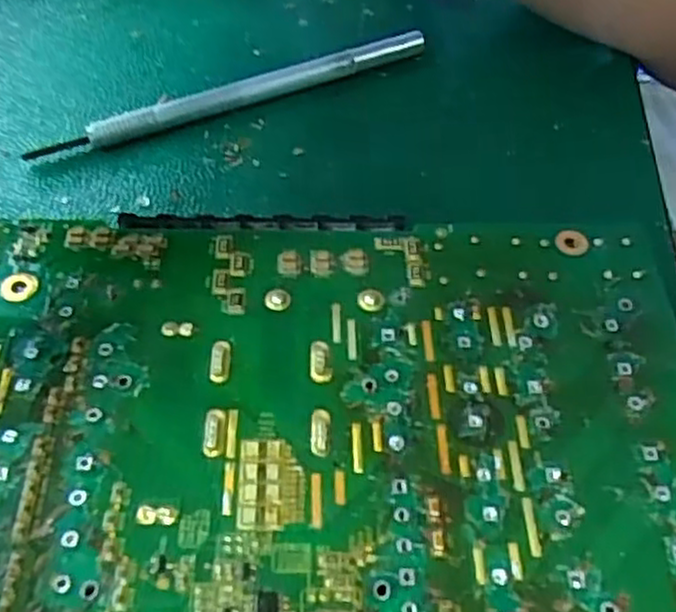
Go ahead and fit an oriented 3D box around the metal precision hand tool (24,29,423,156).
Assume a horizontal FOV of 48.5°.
[{"bbox_3d":[-0.031,-0.067,0.237,0.128,0.007,0.006,-21,59,-16],"label":"metal precision hand tool"}]

